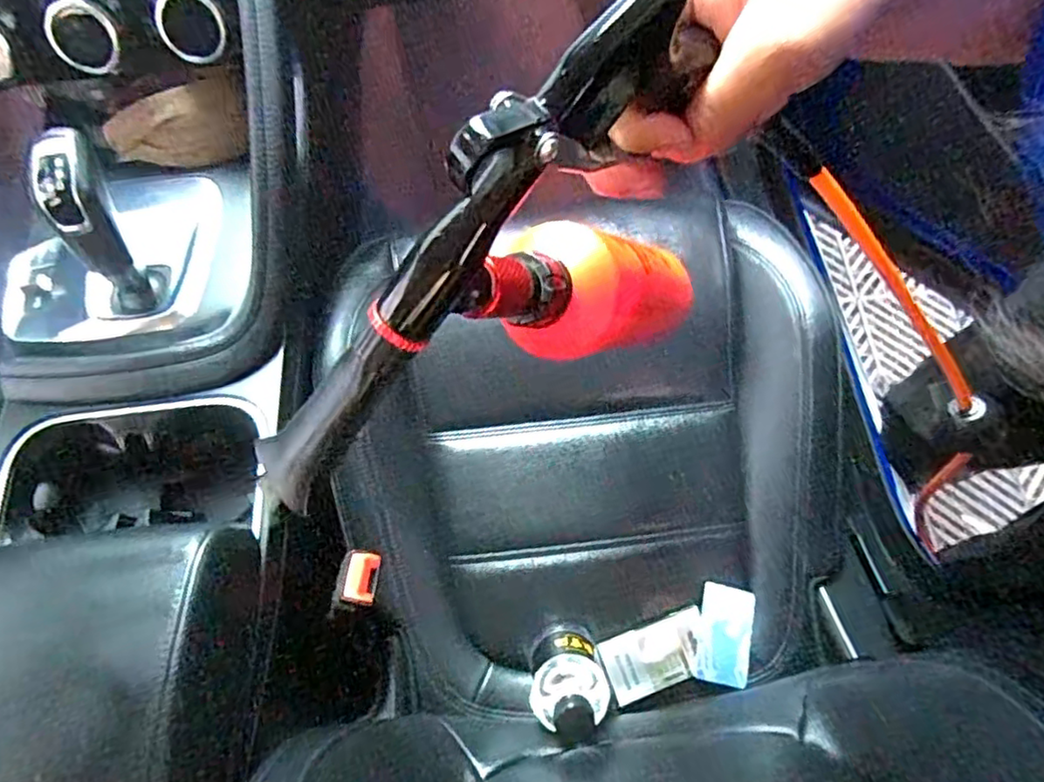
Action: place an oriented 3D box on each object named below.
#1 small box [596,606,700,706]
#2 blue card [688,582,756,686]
[{"bbox_3d":[0.123,0.242,0.583,0.098,0.006,0.055,-19,70,-7],"label":"small box"},{"bbox_3d":[0.188,0.225,0.590,0.052,0.004,0.086,17,65,2],"label":"blue card"}]

